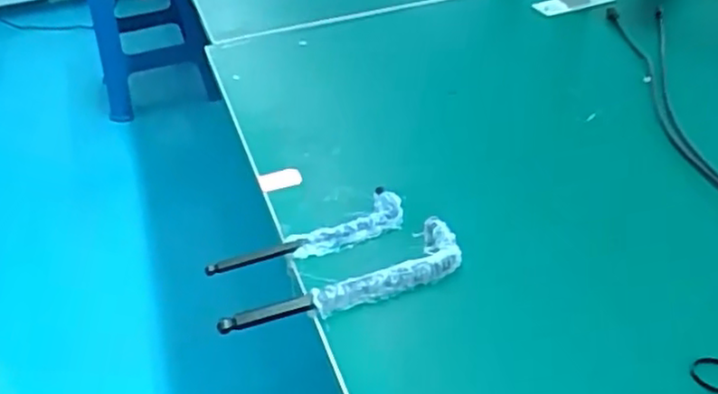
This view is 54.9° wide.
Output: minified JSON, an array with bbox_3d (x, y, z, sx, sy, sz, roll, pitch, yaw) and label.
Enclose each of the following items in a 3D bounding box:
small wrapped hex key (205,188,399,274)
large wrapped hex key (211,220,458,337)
[{"bbox_3d":[-0.037,0.033,0.525,0.155,0.016,0.038,-21,40,-19],"label":"small wrapped hex key"},{"bbox_3d":[-0.008,0.061,0.480,0.177,0.014,0.044,-21,40,-19],"label":"large wrapped hex key"}]

